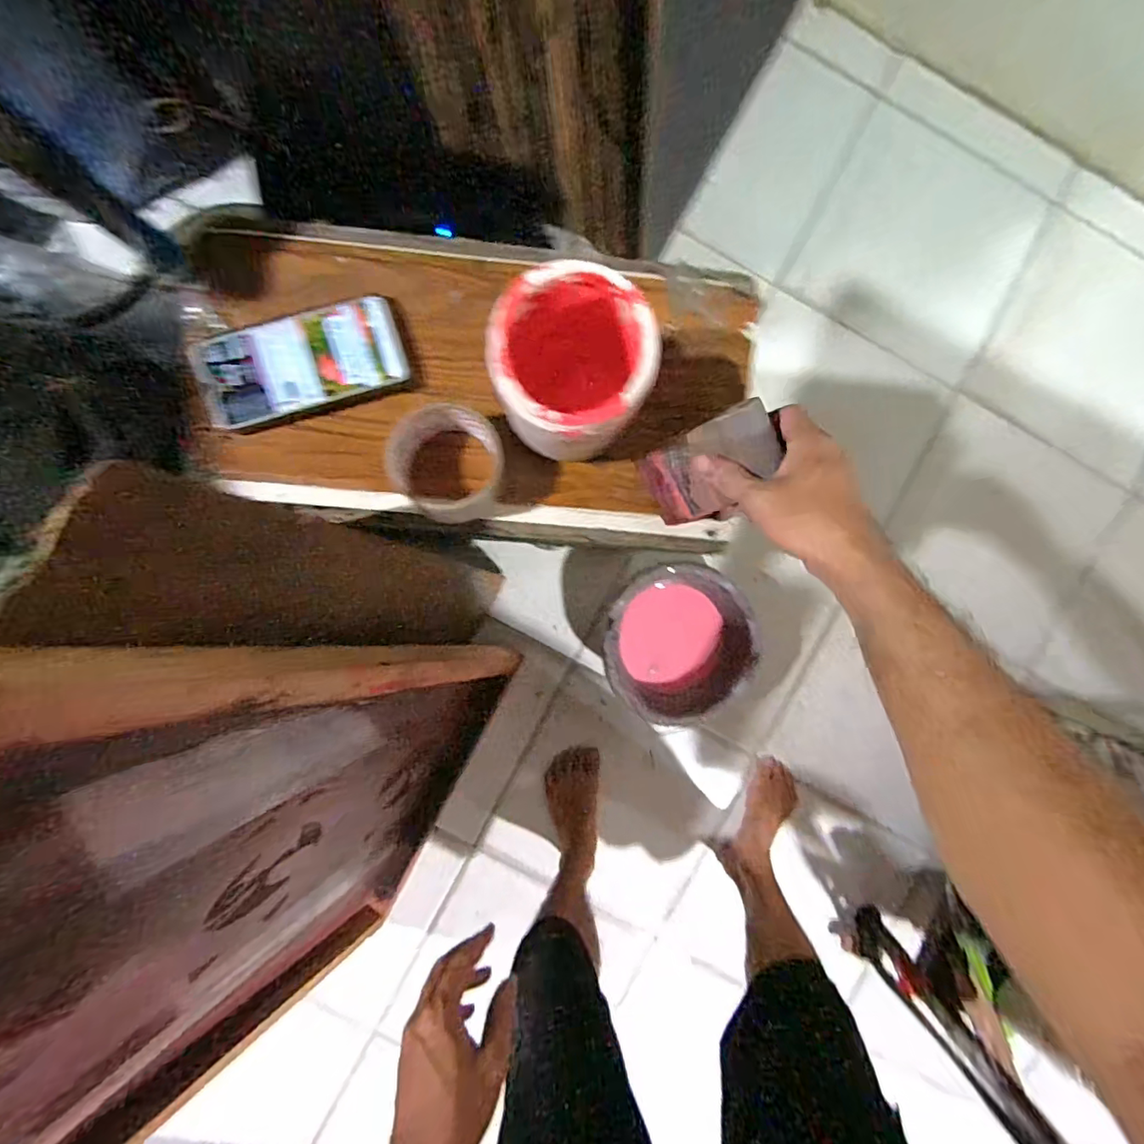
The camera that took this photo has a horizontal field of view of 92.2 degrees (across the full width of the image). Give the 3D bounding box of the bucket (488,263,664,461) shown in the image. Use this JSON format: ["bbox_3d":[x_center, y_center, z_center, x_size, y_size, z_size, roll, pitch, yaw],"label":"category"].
[{"bbox_3d":[-0.001,-0.138,0.391,0.098,0.124,0.095,0,92,-2],"label":"bucket"}]

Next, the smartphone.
[{"bbox_3d":[-0.216,-0.171,0.446,0.156,0.011,0.075,-19,99,-5],"label":"smartphone"}]

